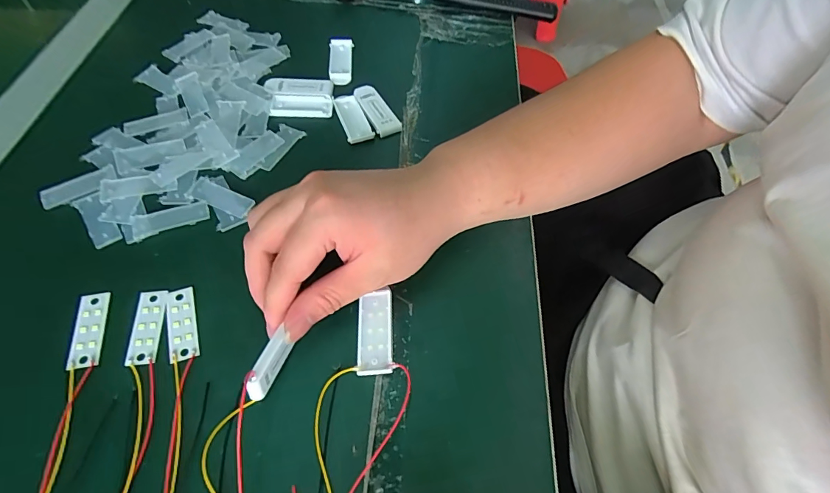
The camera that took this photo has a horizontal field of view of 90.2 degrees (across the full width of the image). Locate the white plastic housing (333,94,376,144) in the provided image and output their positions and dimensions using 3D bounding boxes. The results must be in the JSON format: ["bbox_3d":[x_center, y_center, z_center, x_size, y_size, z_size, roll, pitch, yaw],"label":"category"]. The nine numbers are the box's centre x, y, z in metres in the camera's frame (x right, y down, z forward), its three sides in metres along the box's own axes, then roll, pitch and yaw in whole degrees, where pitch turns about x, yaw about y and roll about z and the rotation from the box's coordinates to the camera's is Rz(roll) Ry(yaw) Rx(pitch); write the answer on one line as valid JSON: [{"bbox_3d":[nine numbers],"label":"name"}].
[{"bbox_3d":[-0.053,-0.108,0.344,0.022,0.004,0.054,-20,62,-16],"label":"white plastic housing"}]

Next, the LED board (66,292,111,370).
[{"bbox_3d":[-0.193,0.048,0.244,0.017,0.004,0.045,-8,59,-9],"label":"LED board"}]

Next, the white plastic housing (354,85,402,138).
[{"bbox_3d":[-0.032,-0.116,0.351,0.021,0.007,0.055,-24,63,-18],"label":"white plastic housing"}]

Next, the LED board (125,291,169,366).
[{"bbox_3d":[-0.160,0.047,0.246,0.017,0.004,0.045,-4,59,-6],"label":"LED board"}]

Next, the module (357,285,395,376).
[{"bbox_3d":[-0.024,0.051,0.248,0.020,0.009,0.051,-1,58,-5],"label":"module"}]

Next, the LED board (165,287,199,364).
[{"bbox_3d":[-0.141,0.045,0.248,0.016,0.004,0.046,-15,61,-13],"label":"LED board"}]

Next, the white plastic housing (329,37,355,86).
[{"bbox_3d":[-0.069,-0.173,0.386,0.022,0.012,0.058,-4,59,-7],"label":"white plastic housing"}]

